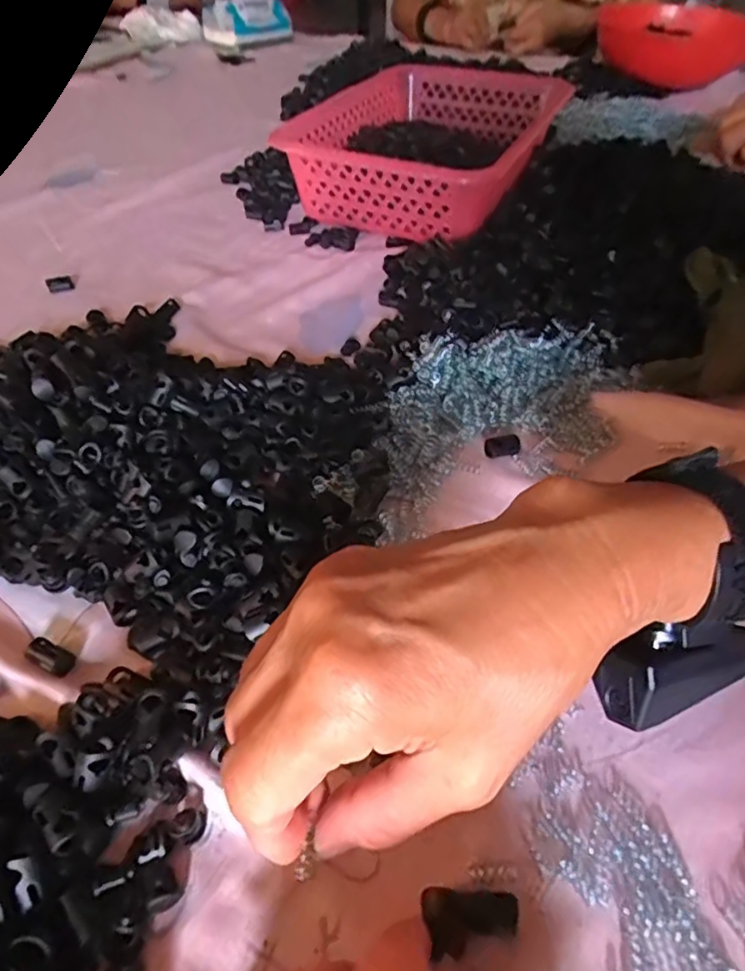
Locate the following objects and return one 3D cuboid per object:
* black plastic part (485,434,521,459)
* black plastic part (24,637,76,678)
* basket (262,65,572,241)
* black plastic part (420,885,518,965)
[{"bbox_3d":[0.079,-0.024,0.366,0.021,0.008,0.013,0,47,-1],"label":"black plastic part"},{"bbox_3d":[-0.144,0.077,0.270,0.020,0.010,0.011,19,50,16],"label":"black plastic part"},{"bbox_3d":[0.065,-0.334,0.613,0.198,0.090,0.278,20,50,17],"label":"basket"},{"bbox_3d":[0.034,0.149,0.207,0.033,0.007,0.019,3,47,2],"label":"black plastic part"}]

